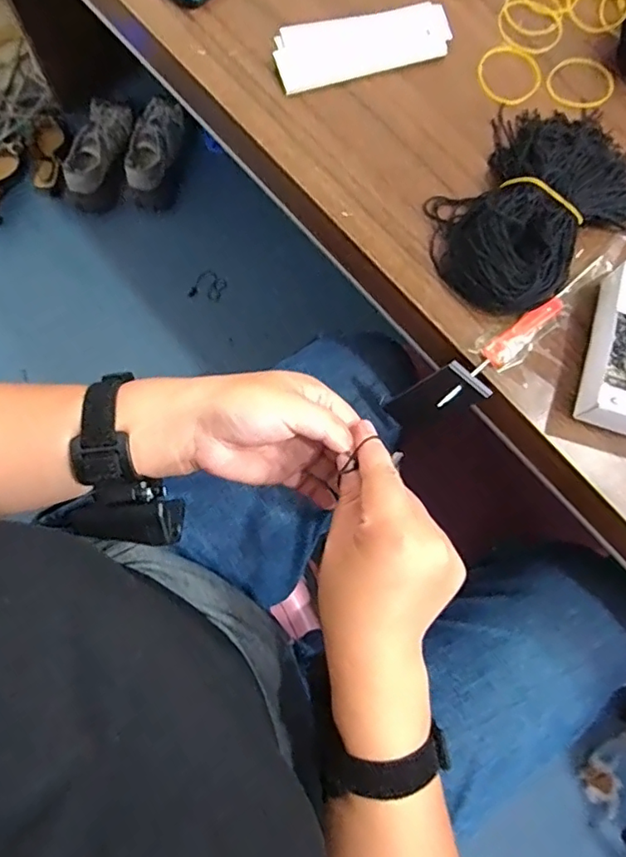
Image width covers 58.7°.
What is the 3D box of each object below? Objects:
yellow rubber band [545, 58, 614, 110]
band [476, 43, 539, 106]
[{"bbox_3d":[0.200,-0.257,0.414,0.051,0.004,0.045,-15,77,-5],"label":"yellow rubber band"},{"bbox_3d":[0.147,-0.266,0.416,0.049,0.004,0.056,43,79,9],"label":"band"}]

